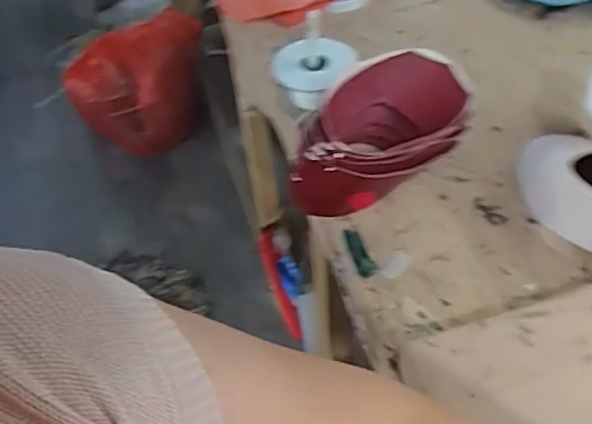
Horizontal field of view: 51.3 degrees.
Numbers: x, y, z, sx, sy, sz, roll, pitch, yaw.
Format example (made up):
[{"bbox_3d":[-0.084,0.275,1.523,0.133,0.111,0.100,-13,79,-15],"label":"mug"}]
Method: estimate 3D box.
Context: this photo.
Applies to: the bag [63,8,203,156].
[{"bbox_3d":[-0.433,-0.376,1.728,0.393,0.322,0.249,-20,49,-11],"label":"bag"}]

